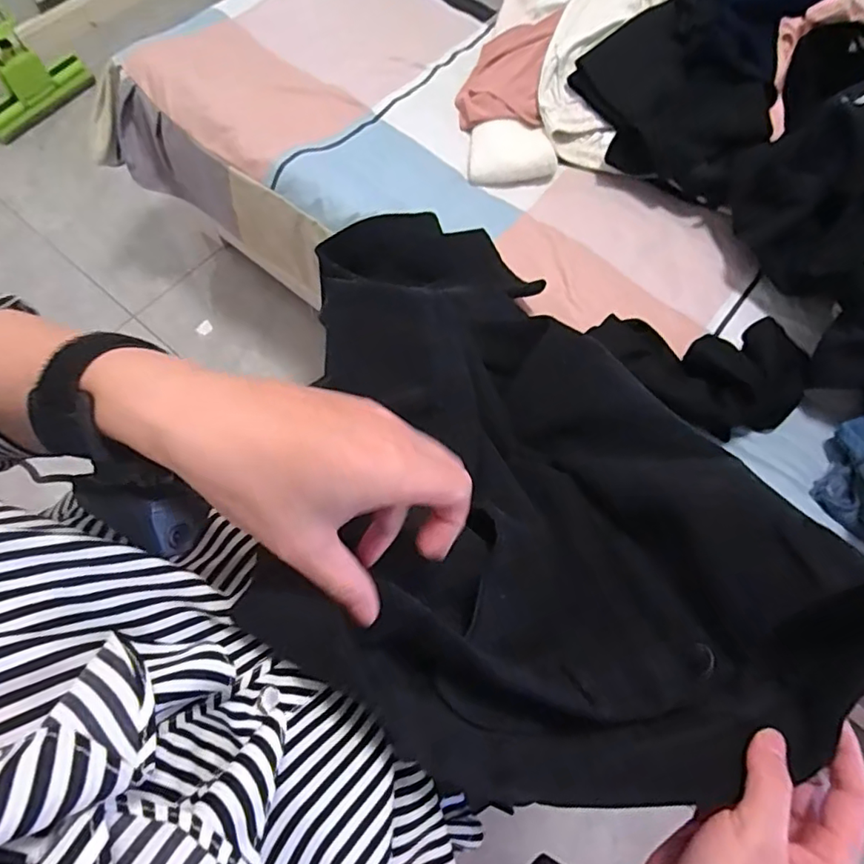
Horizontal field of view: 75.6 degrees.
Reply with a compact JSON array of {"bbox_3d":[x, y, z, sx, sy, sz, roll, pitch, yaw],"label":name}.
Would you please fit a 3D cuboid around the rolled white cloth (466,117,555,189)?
[{"bbox_3d":[0.126,-0.434,0.866,0.137,0.037,0.100,2,68,-2],"label":"rolled white cloth"}]

